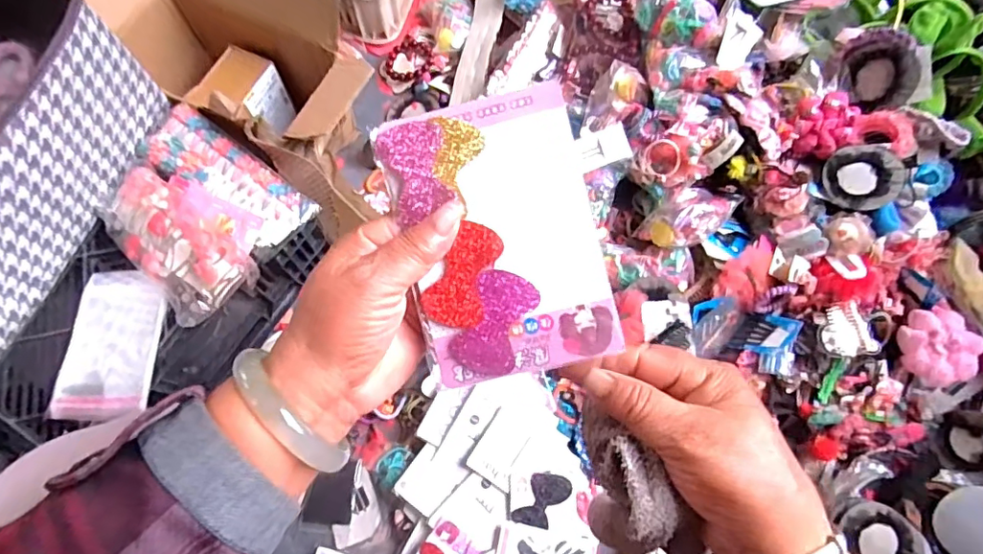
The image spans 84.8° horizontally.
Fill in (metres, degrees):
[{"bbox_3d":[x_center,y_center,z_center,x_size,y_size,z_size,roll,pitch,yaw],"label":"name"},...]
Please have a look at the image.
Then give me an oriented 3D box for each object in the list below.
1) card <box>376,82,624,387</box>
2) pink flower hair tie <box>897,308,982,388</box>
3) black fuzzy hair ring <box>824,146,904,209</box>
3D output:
[{"bbox_3d":[0.004,-0.020,0.273,0.096,0.007,0.136,-13,93,2],"label":"card"},{"bbox_3d":[0.586,0.091,0.706,0.081,0.044,0.099,-6,69,-2],"label":"pink flower hair tie"},{"bbox_3d":[0.505,-0.136,0.732,0.092,0.013,0.092,-4,78,17],"label":"black fuzzy hair ring"}]

